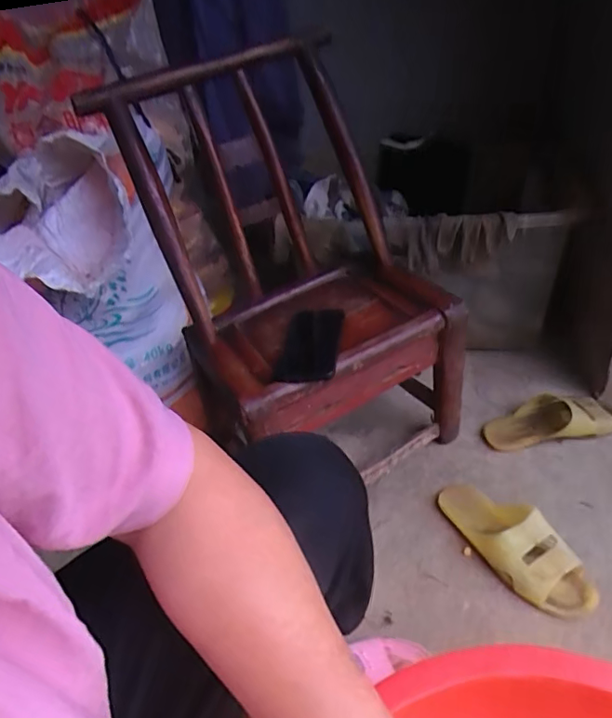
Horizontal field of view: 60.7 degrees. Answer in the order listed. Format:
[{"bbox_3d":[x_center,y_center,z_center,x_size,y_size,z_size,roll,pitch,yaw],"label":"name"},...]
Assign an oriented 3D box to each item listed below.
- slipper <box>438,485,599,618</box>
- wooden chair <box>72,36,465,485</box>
[{"bbox_3d":[0.290,0.256,0.744,0.093,0.066,0.236,-32,42,-25],"label":"slipper"},{"bbox_3d":[-0.011,-0.106,0.784,0.349,0.558,0.362,-27,40,-20],"label":"wooden chair"}]

